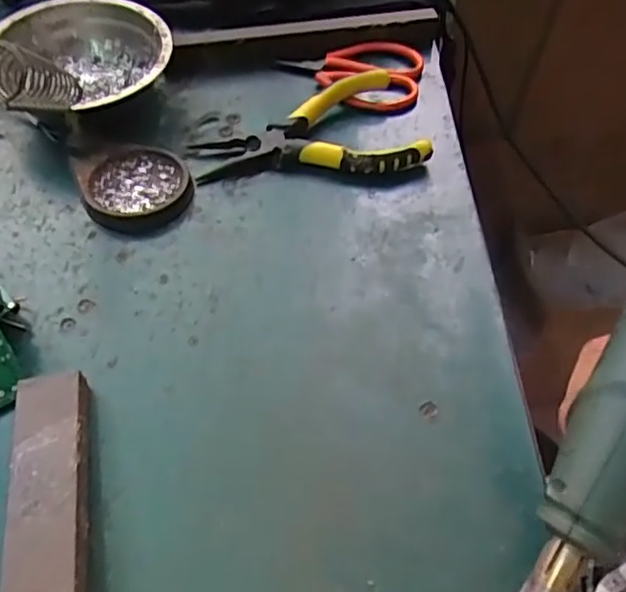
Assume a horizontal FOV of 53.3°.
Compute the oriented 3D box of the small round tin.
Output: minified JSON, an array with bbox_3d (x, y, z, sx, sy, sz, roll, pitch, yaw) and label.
[{"bbox_3d":[-0.113,-0.071,0.400,0.067,0.013,0.071,0,53,0],"label":"small round tin"}]

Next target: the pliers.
[{"bbox_3d":[-0.004,-0.116,0.424,0.153,0.026,0.078,-3,53,-2],"label":"pliers"}]

